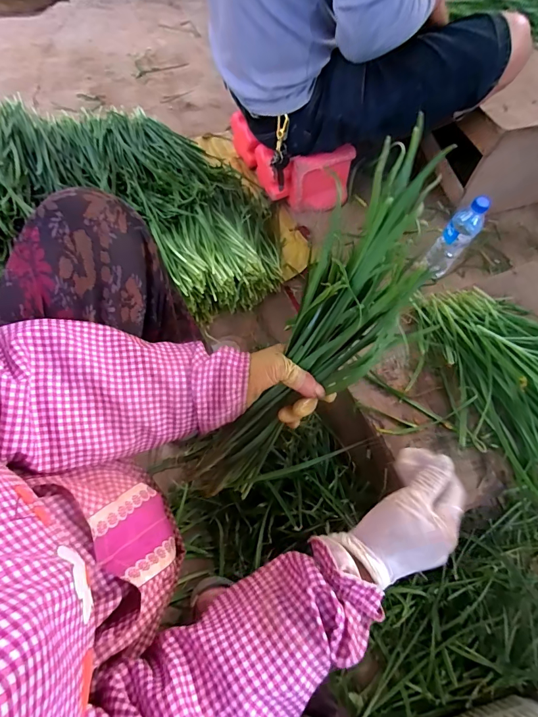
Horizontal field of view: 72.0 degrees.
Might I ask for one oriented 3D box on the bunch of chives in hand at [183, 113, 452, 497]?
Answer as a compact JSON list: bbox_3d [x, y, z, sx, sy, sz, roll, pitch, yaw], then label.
[{"bbox_3d":[0.041,-0.002,0.378,0.103,0.058,0.377,38,109,14],"label":"bunch of chives in hand"}]

